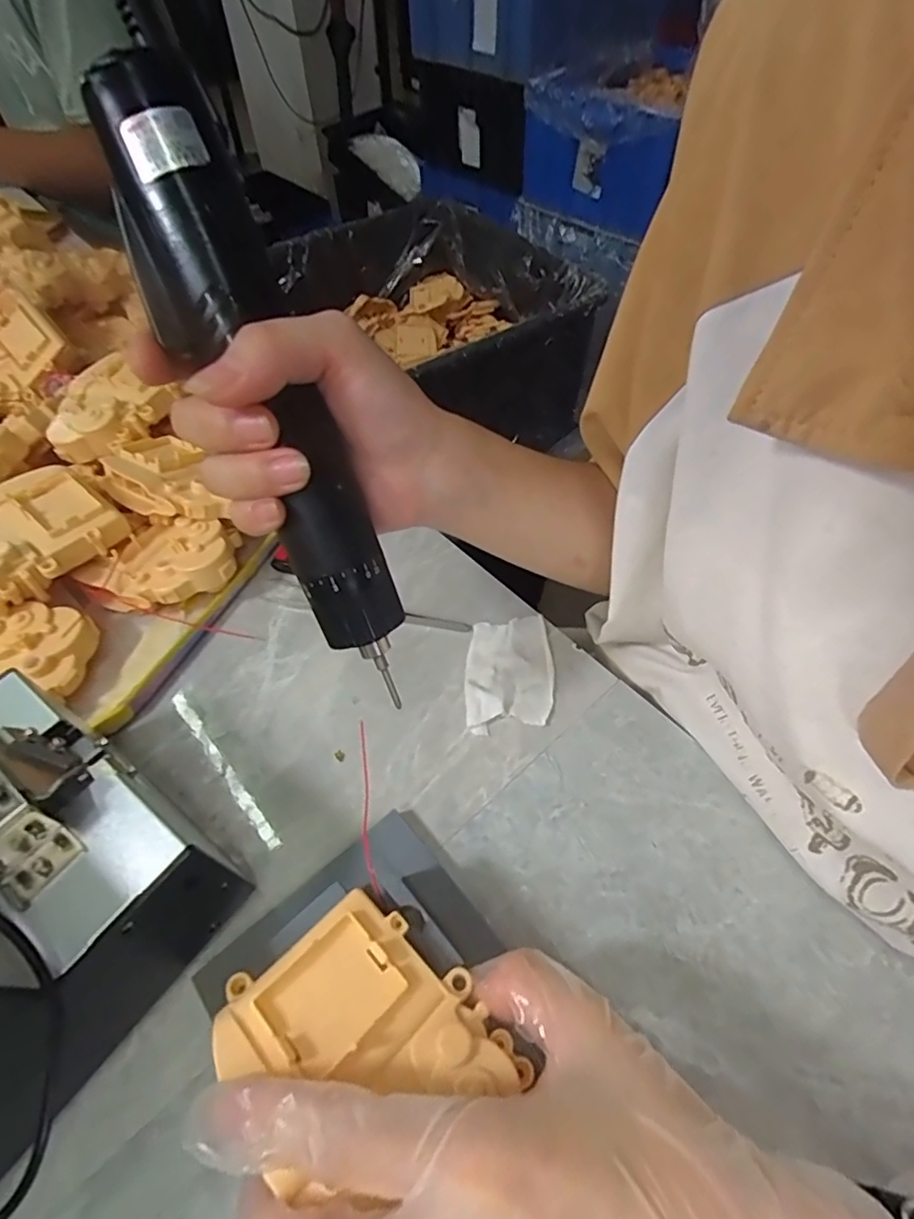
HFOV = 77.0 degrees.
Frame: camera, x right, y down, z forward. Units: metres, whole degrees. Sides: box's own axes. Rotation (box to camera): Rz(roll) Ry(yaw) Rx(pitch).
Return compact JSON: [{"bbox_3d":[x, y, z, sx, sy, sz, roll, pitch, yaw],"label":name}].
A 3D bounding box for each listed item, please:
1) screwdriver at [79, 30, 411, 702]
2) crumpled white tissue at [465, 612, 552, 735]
[{"bbox_3d":[-0.069,-0.075,0.205,0.036,0.200,0.032,-27,16,-17],"label":"screwdriver"},{"bbox_3d":[0.030,0.035,0.335,0.048,0.009,0.074,0,55,1],"label":"crumpled white tissue"}]

